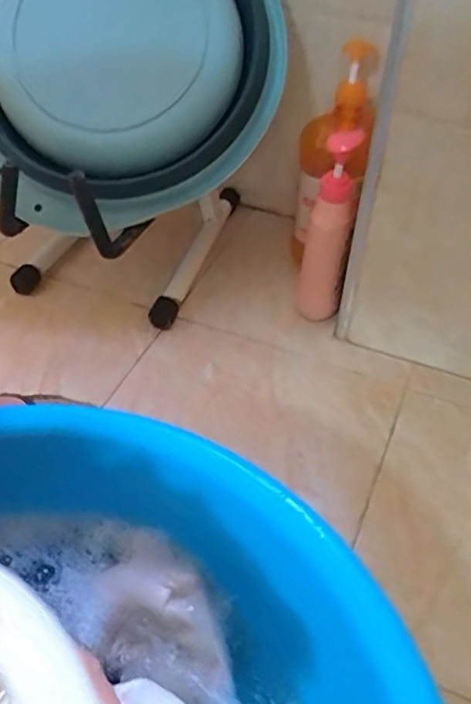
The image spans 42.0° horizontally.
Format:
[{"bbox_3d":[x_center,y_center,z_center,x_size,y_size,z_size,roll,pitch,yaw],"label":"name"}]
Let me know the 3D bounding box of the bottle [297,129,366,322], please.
[{"bbox_3d":[0.106,-0.138,0.721,0.050,0.225,0.068,5,45,4],"label":"bottle"}]

